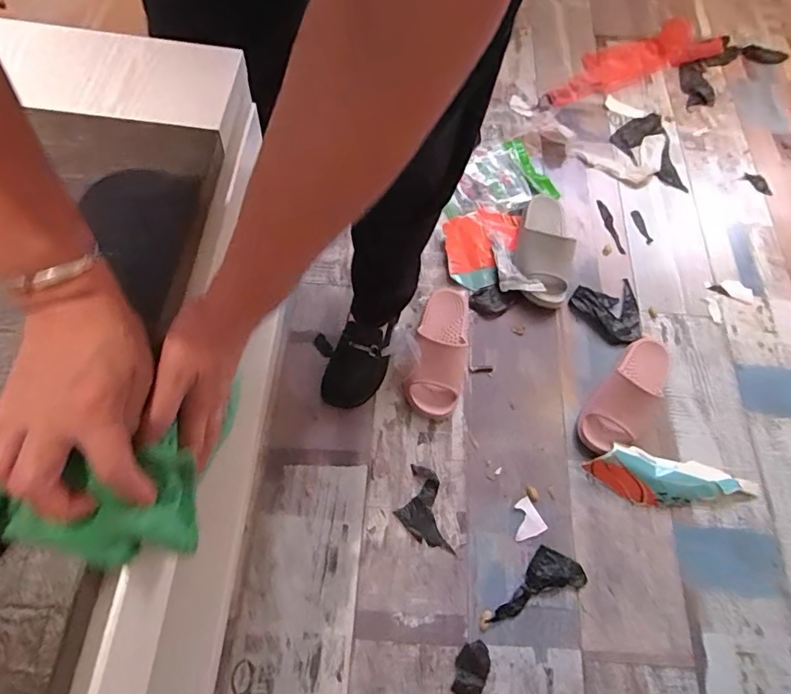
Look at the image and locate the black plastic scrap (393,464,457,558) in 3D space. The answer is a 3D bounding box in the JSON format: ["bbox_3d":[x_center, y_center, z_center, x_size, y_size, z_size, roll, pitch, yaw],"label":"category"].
[{"bbox_3d":[0.039,0.259,0.788,0.075,0.005,0.135,-7,64,-6],"label":"black plastic scrap"}]

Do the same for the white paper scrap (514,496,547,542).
[{"bbox_3d":[0.208,0.272,0.792,0.051,0.004,0.058,-14,65,-9],"label":"white paper scrap"}]

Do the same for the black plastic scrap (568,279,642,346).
[{"bbox_3d":[0.410,-0.063,0.955,0.132,0.012,0.132,-7,64,-6],"label":"black plastic scrap"}]

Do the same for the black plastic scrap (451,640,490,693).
[{"bbox_3d":[0.106,0.455,0.697,0.044,0.004,0.075,26,65,10],"label":"black plastic scrap"}]

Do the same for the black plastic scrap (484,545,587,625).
[{"bbox_3d":[0.203,0.351,0.746,0.157,0.008,0.067,-17,66,-10],"label":"black plastic scrap"}]

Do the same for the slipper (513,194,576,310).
[{"bbox_3d":[0.300,-0.199,0.983,0.109,0.074,0.282,14,64,4],"label":"slipper"}]

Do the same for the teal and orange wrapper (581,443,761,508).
[{"bbox_3d":[0.455,0.220,0.805,0.274,0.038,0.083,10,64,3],"label":"teal and orange wrapper"}]

